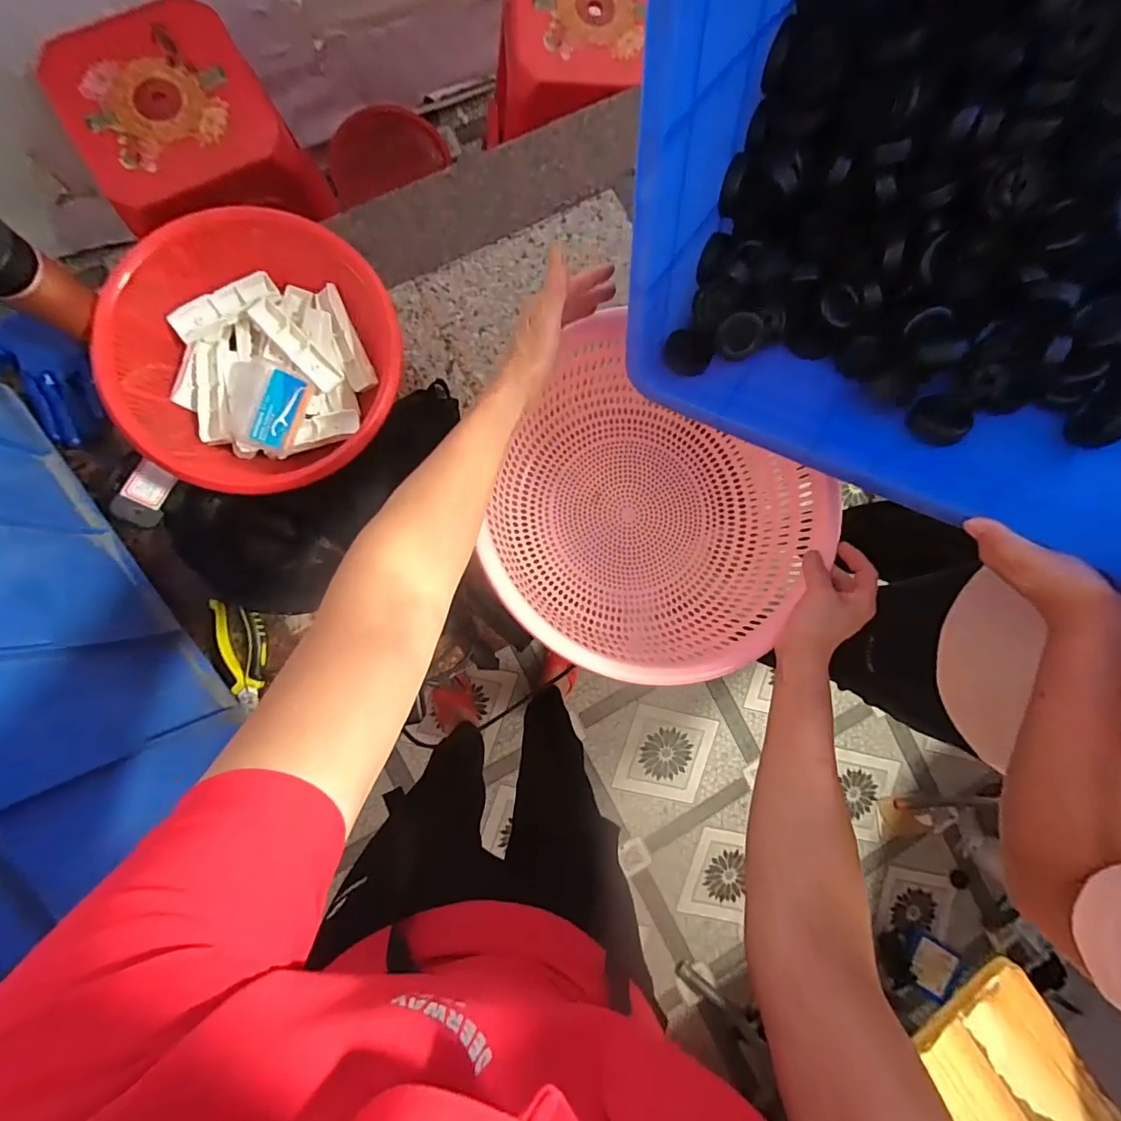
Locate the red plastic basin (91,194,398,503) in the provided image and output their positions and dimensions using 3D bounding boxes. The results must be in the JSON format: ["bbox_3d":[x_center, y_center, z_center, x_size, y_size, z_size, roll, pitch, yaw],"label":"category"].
[{"bbox_3d":[-0.329,-0.237,0.572,0.285,0.120,0.291,0,89,-7],"label":"red plastic basin"}]

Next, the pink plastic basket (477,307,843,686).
[{"bbox_3d":[0.095,-0.041,0.583,0.332,0.181,0.308,27,86,-6],"label":"pink plastic basket"}]

